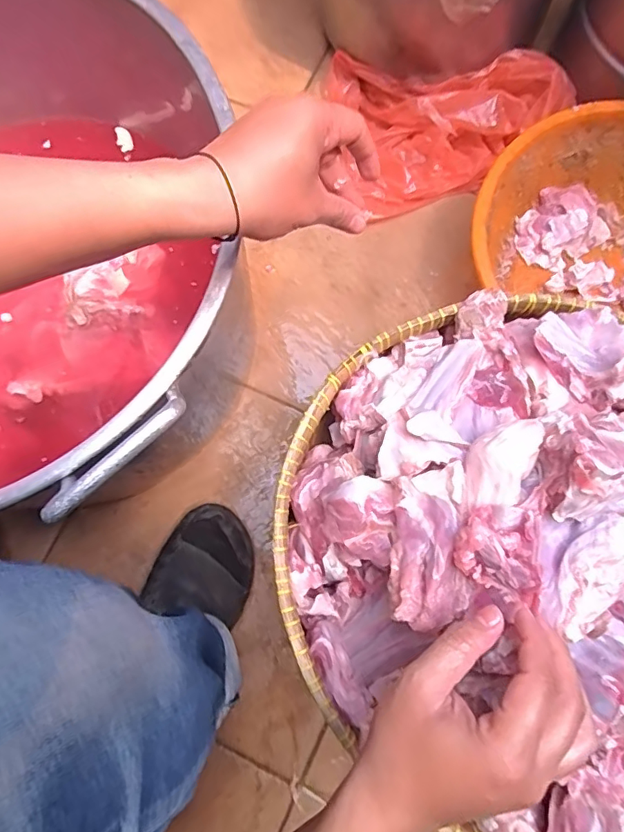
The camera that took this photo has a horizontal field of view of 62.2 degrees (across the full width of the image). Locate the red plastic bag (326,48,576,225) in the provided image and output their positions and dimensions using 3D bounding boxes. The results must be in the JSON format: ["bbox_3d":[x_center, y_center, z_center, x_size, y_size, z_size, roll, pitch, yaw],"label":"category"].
[{"bbox_3d":[0.174,-0.423,0.720,0.302,0.097,0.224,-17,80,-2],"label":"red plastic bag"}]

